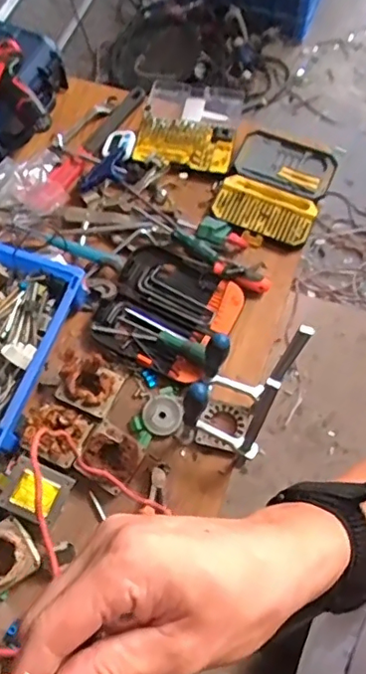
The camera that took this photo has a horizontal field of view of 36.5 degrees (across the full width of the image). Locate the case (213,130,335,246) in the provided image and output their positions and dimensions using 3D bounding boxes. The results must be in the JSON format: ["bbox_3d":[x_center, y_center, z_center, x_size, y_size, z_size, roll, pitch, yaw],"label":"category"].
[{"bbox_3d":[0.174,-0.286,1.037,0.176,0.034,0.254,22,67,11],"label":"case"}]

